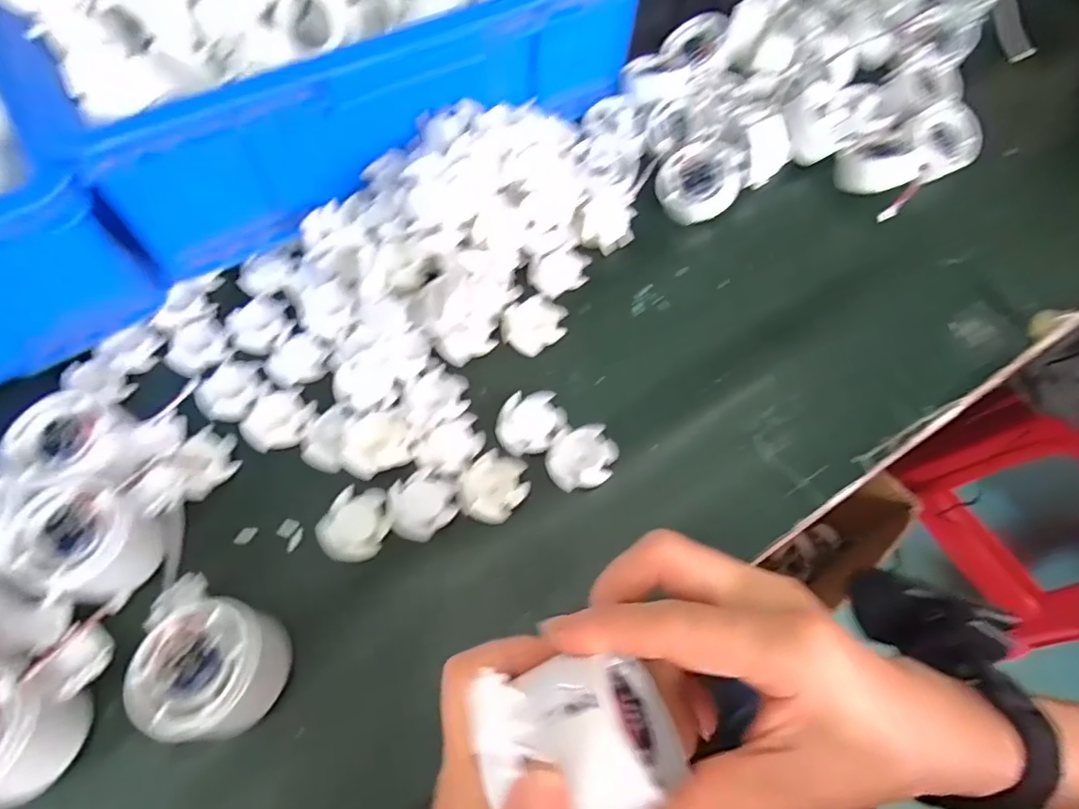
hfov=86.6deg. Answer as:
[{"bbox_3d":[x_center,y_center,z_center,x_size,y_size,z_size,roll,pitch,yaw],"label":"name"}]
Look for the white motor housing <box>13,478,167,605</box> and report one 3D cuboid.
[{"bbox_3d":[-0.255,0.079,0.326,0.054,0.042,0.059,0,65,-1],"label":"white motor housing"}]

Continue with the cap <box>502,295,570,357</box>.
[{"bbox_3d":[-0.004,-0.057,0.419,0.039,0.015,0.045,40,70,16],"label":"cap"}]

